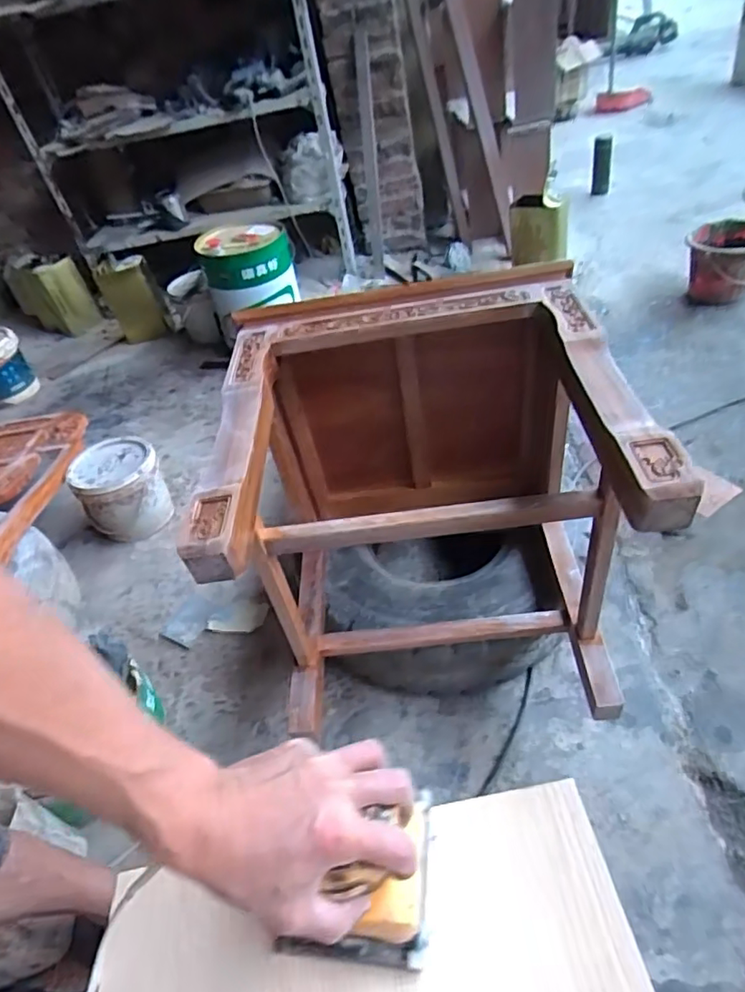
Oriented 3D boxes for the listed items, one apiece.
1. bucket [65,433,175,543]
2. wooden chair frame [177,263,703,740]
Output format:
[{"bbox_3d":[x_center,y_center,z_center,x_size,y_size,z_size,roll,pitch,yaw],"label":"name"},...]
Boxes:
[{"bbox_3d":[-0.579,-0.019,1.325,0.181,0.153,0.194,-9,43,8],"label":"bucket"},{"bbox_3d":[0.079,0.013,0.753,0.432,0.426,0.435,-9,43,8],"label":"wooden chair frame"}]

